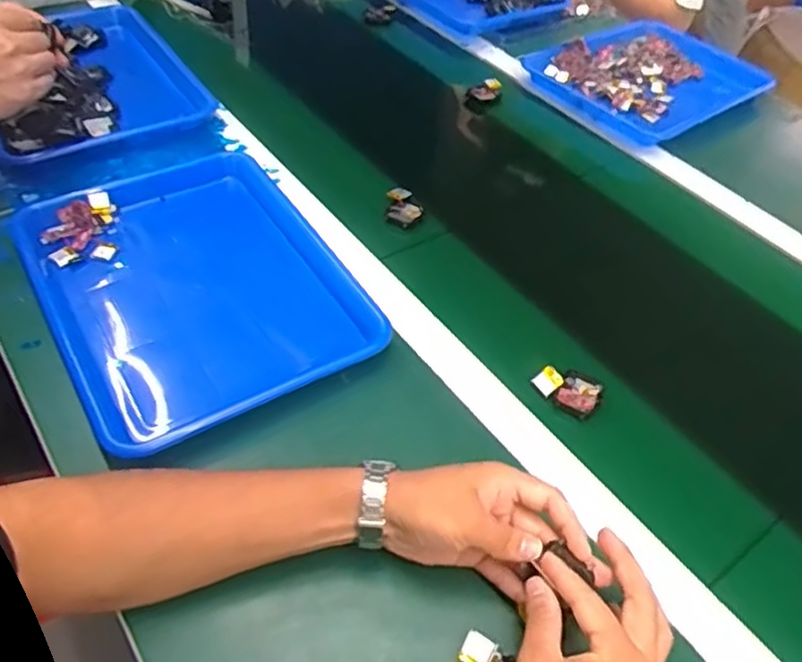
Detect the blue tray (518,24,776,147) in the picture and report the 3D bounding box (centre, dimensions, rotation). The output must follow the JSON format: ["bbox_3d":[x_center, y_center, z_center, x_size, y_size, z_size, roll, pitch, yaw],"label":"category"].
[{"bbox_3d":[0.368,-0.374,0.994,0.324,0.034,0.245,-27,55,-27],"label":"blue tray"}]

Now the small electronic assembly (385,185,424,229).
[{"bbox_3d":[0.004,-0.138,0.744,0.040,0.020,0.049,3,47,-2],"label":"small electronic assembly"}]

